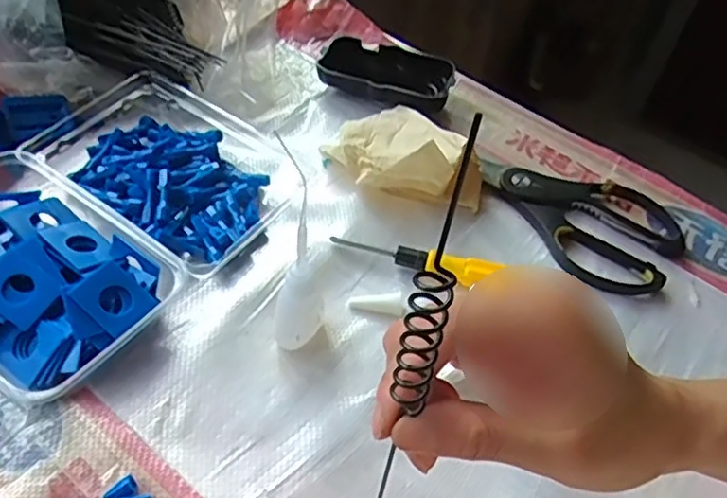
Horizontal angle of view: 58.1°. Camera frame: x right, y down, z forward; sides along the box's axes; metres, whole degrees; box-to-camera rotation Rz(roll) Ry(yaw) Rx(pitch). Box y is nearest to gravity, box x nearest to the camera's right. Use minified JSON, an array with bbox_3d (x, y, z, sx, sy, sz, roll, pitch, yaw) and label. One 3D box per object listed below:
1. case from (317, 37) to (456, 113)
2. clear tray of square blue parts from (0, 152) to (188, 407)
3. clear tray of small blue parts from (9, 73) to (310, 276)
[{"bbox_3d":[0.020,-0.141,0.538,0.105,0.029,0.050,17,51,9],"label":"case"},{"bbox_3d":[-0.196,0.015,0.385,0.167,0.035,0.112,31,54,19],"label":"clear tray of square blue parts"},{"bbox_3d":[-0.139,-0.062,0.459,0.181,0.032,0.130,30,54,18],"label":"clear tray of small blue parts"}]

